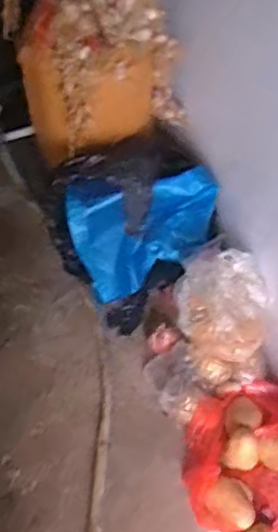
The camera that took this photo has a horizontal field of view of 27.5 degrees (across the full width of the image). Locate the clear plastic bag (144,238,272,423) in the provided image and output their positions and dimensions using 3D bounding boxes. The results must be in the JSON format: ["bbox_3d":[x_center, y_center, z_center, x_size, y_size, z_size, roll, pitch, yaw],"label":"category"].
[{"bbox_3d":[0.168,0.160,1.283,0.253,0.214,0.360,22,62,11],"label":"clear plastic bag"}]

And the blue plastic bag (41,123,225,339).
[{"bbox_3d":[-0.008,-0.119,1.401,0.372,0.307,0.338,-36,67,-19],"label":"blue plastic bag"}]

